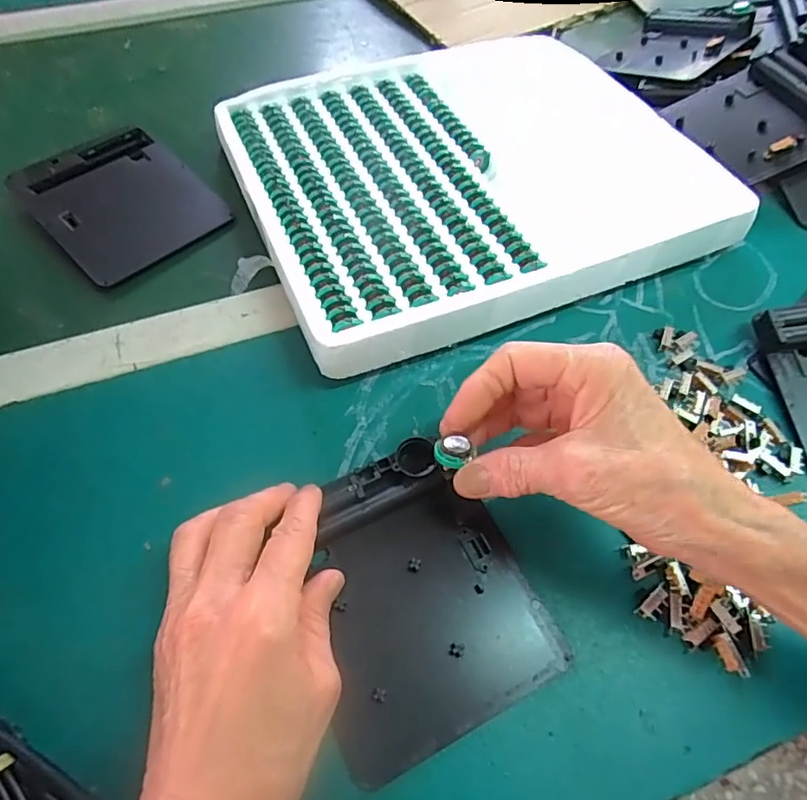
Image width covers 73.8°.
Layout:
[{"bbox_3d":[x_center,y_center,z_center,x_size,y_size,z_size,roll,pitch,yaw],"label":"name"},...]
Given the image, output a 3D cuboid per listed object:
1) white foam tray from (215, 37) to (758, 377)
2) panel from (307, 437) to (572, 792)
[{"bbox_3d":[0.048,-0.182,0.410,0.328,0.041,0.295,-19,60,-13],"label":"white foam tray"},{"bbox_3d":[0.004,0.091,0.259,0.107,0.020,0.126,-24,61,-16],"label":"panel"}]

